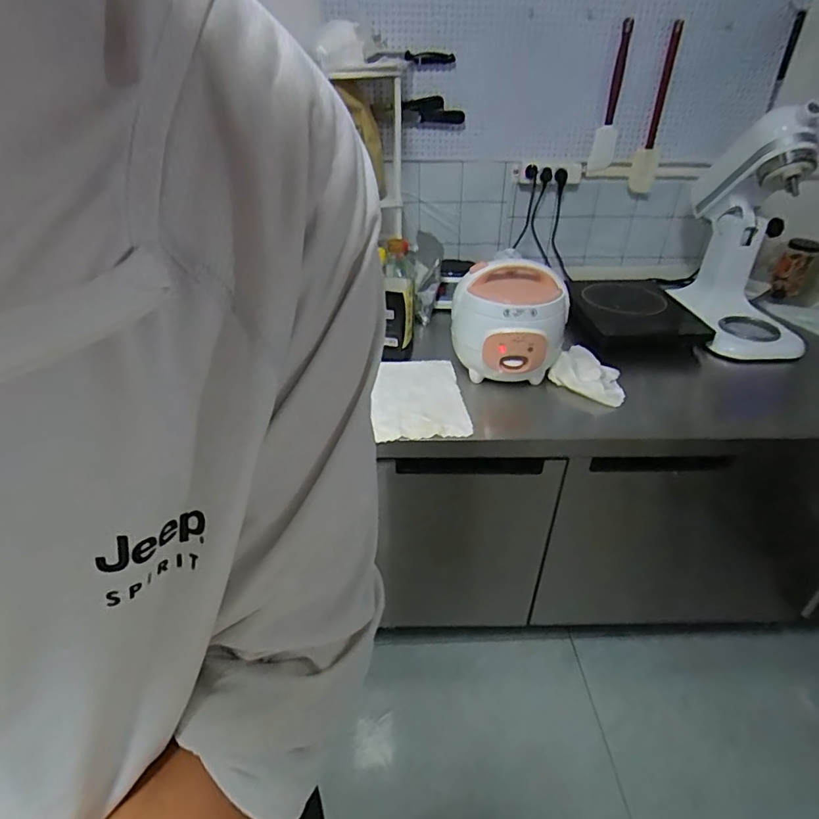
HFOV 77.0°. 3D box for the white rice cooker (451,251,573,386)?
[{"bbox_3d":[0.211,-0.172,1.076,0.206,0.209,0.195,-13,38,-19],"label":"white rice cooker"}]

